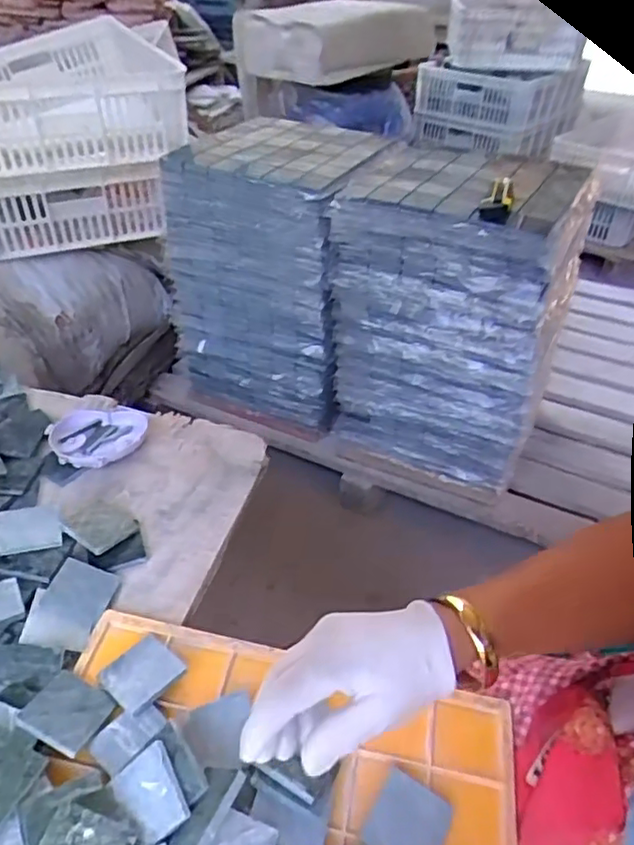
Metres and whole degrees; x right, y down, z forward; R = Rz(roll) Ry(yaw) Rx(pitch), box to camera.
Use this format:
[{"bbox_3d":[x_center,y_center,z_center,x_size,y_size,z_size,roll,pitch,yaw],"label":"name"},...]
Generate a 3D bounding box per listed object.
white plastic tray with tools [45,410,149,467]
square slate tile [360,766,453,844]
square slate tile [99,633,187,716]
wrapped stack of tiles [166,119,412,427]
[{"bbox_3d":[-0.231,0.017,0.662,0.100,0.021,0.093,-14,41,-17],"label":"white plastic tray with tools"},{"bbox_3d":[0.059,0.259,0.400,0.046,0.007,0.047,22,44,23],"label":"square slate tile"},{"bbox_3d":[-0.129,0.186,0.457,0.048,0.012,0.048,31,48,32],"label":"square slate tile"},{"bbox_3d":[-0.064,-0.299,1.230,0.358,0.449,0.321,18,42,20],"label":"wrapped stack of tiles"}]

